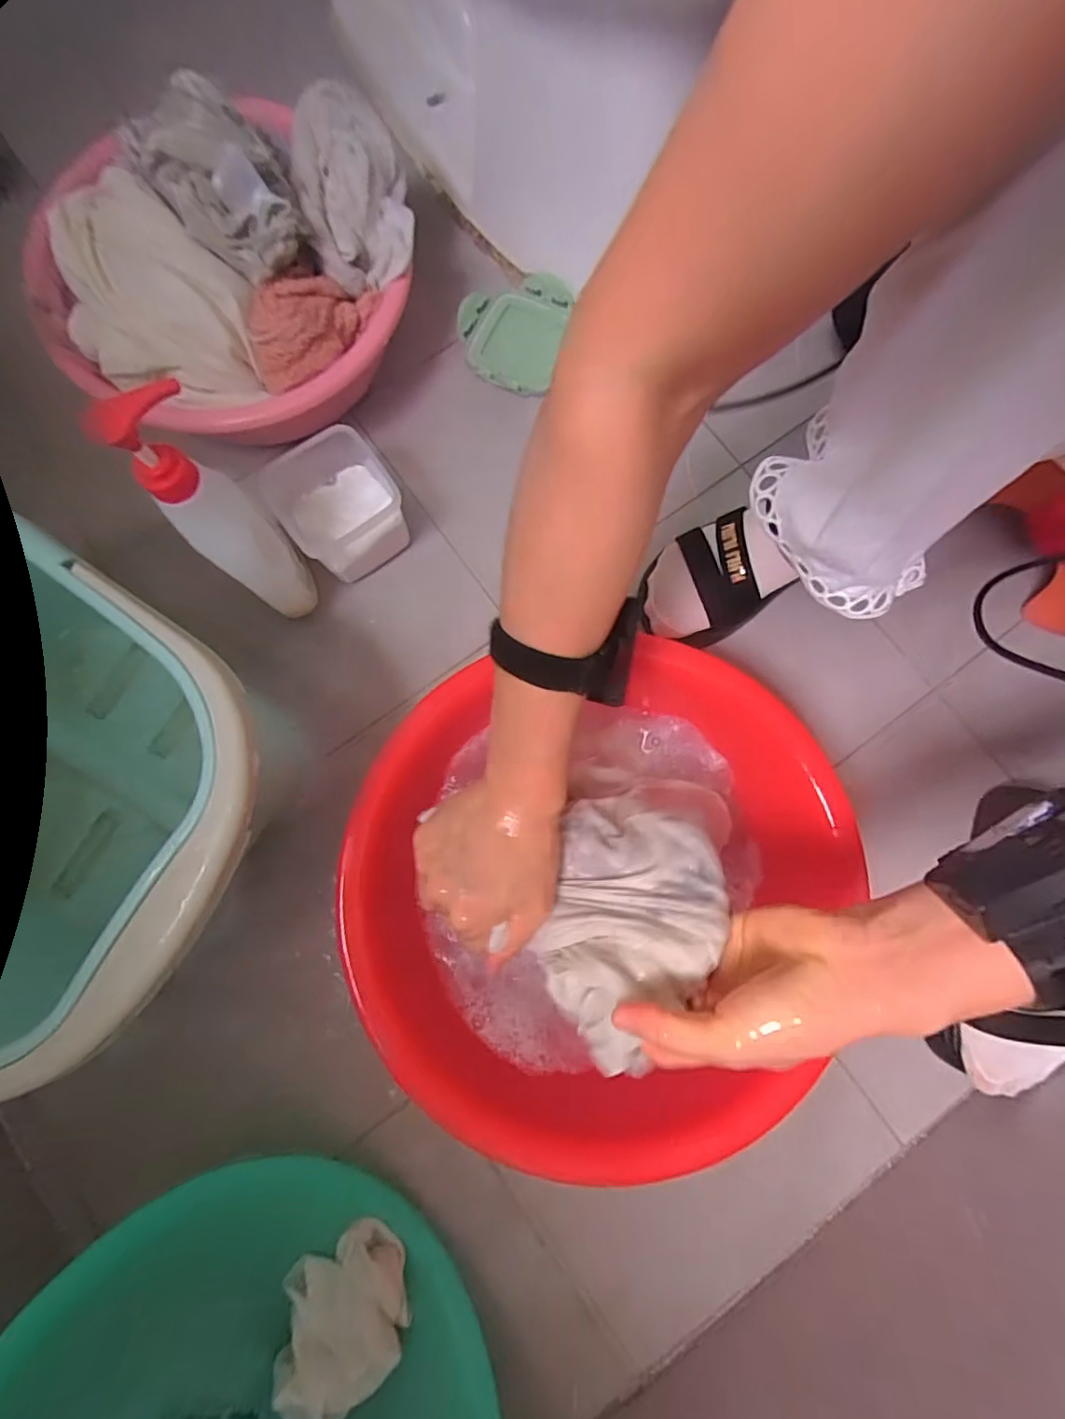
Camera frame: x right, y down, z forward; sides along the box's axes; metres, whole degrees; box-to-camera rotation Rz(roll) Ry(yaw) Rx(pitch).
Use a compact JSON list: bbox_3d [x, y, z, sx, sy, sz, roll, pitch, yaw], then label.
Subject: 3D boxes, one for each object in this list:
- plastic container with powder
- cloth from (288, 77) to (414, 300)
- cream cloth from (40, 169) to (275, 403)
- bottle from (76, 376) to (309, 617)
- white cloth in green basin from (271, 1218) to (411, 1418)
[{"bbox_3d":[-0.184,-0.195,0.541,0.108,0.085,0.113,-33,81,-6],"label":"plastic container with powder"},{"bbox_3d":[-0.157,-0.457,0.491,0.090,0.062,0.141,-12,80,-3],"label":"cloth"},{"bbox_3d":[-0.315,-0.335,0.464,0.186,0.040,0.135,43,95,-13],"label":"cream cloth"},{"bbox_3d":[-0.236,-0.147,0.436,0.075,0.228,0.067,39,82,6],"label":"bottle"},{"bbox_3d":[-0.147,0.482,0.440,0.114,0.050,0.103,-33,81,-6],"label":"white cloth in green basin"}]

